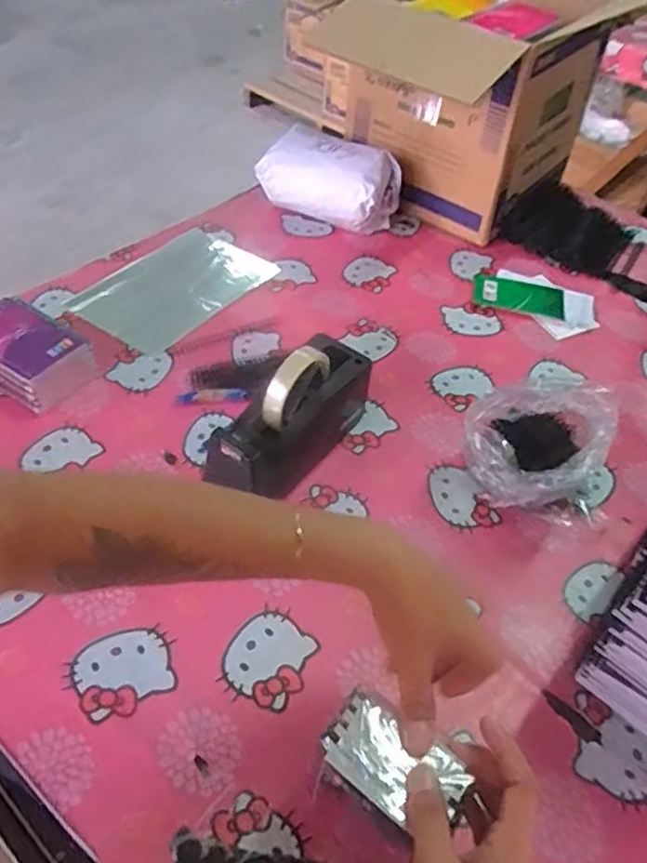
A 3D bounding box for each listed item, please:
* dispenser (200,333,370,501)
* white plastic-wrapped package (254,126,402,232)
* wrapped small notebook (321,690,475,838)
[{"bbox_3d":[-0.032,-0.005,0.693,0.075,0.117,0.213,30,52,20],"label":"dispenser"},{"bbox_3d":[0.006,-0.382,1.040,0.219,0.114,0.089,19,49,11],"label":"white plastic-wrapped package"},{"bbox_3d":[0.045,0.210,0.421,0.090,0.010,0.051,32,52,21],"label":"wrapped small notebook"}]

